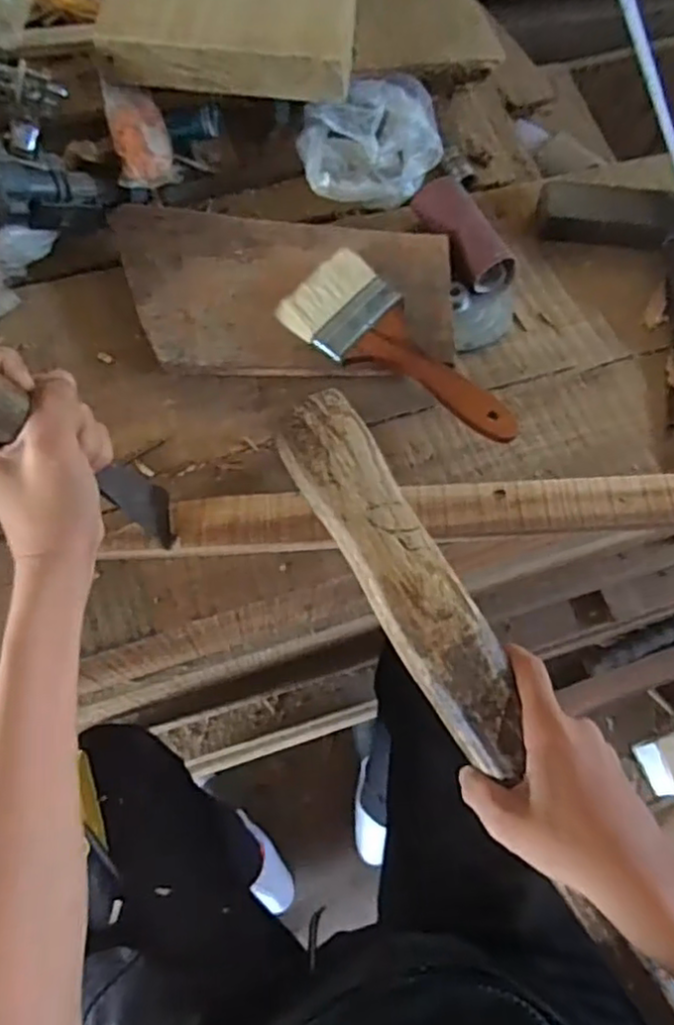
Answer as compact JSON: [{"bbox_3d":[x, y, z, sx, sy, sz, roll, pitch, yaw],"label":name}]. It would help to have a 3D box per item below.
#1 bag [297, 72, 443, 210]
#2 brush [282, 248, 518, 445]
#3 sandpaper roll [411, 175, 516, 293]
[{"bbox_3d":[0.027,-0.315,0.564,0.121,0.052,0.106,-12,68,-8],"label":"bag"},{"bbox_3d":[0.048,-0.110,0.472,0.184,0.025,0.073,39,71,13],"label":"brush"},{"bbox_3d":[0.101,-0.225,0.528,0.040,0.031,0.103,-24,70,-12],"label":"sandpaper roll"}]

